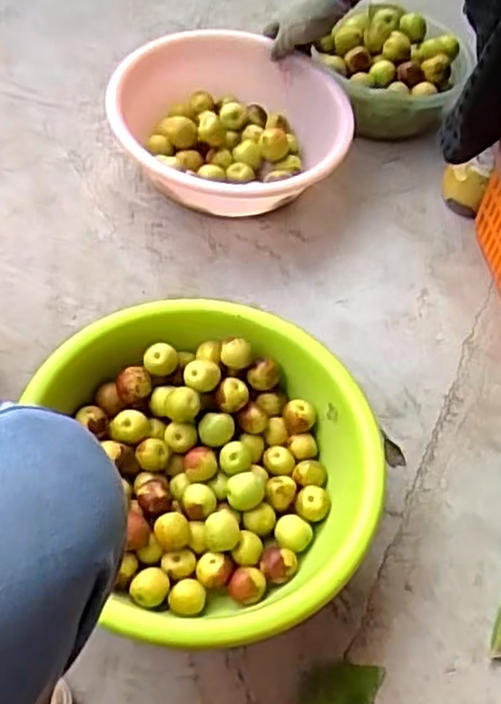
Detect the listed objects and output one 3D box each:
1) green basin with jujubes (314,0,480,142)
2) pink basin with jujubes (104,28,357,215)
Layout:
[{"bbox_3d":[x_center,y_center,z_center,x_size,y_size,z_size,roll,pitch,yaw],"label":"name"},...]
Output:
[{"bbox_3d":[0.251,-0.515,1.280,0.255,0.146,0.287,8,54,3],"label":"green basin with jujubes"},{"bbox_3d":[-0.040,-0.364,1.121,0.341,0.125,0.394,-10,55,-10],"label":"pink basin with jujubes"}]

